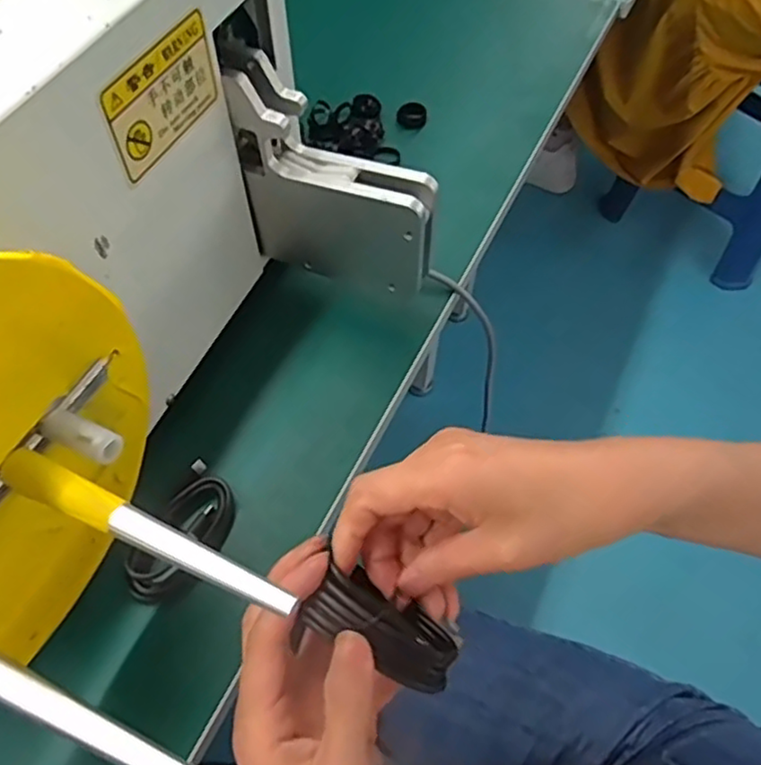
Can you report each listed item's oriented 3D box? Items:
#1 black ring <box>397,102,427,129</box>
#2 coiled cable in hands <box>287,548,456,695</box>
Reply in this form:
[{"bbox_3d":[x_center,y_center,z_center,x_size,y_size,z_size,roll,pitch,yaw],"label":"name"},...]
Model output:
[{"bbox_3d":[0.029,-0.248,0.613,0.027,0.013,0.027,0,57,-1],"label":"black ring"},{"bbox_3d":[0.002,0.102,0.275,0.062,0.023,0.029,31,61,-1],"label":"coiled cable in hands"}]

